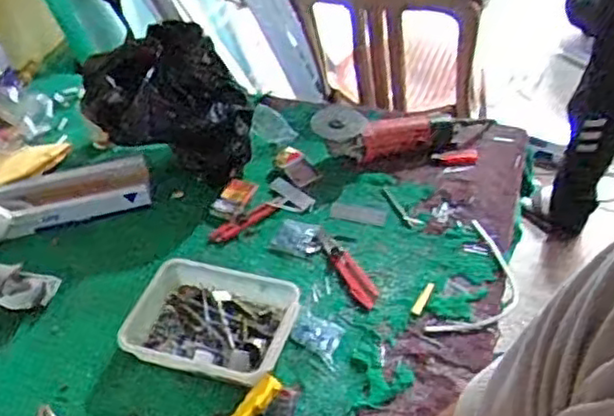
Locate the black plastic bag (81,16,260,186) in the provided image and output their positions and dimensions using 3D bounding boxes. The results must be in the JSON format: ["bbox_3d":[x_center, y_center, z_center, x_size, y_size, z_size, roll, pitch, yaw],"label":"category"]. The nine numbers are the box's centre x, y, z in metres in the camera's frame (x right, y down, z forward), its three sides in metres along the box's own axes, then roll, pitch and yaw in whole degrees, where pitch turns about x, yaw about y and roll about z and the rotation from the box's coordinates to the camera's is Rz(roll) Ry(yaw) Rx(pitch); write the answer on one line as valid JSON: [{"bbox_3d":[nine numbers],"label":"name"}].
[{"bbox_3d":[-0.246,-0.180,1.268,0.293,0.245,0.133,0,42,8],"label":"black plastic bag"}]

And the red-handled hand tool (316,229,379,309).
[{"bbox_3d":[0.064,0.090,1.121,0.037,0.011,0.180,-21,43,-14],"label":"red-handled hand tool"}]

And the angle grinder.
[{"bbox_3d":[0.141,-0.144,1.319,0.256,0.069,0.116,-2,42,6],"label":"angle grinder"}]

